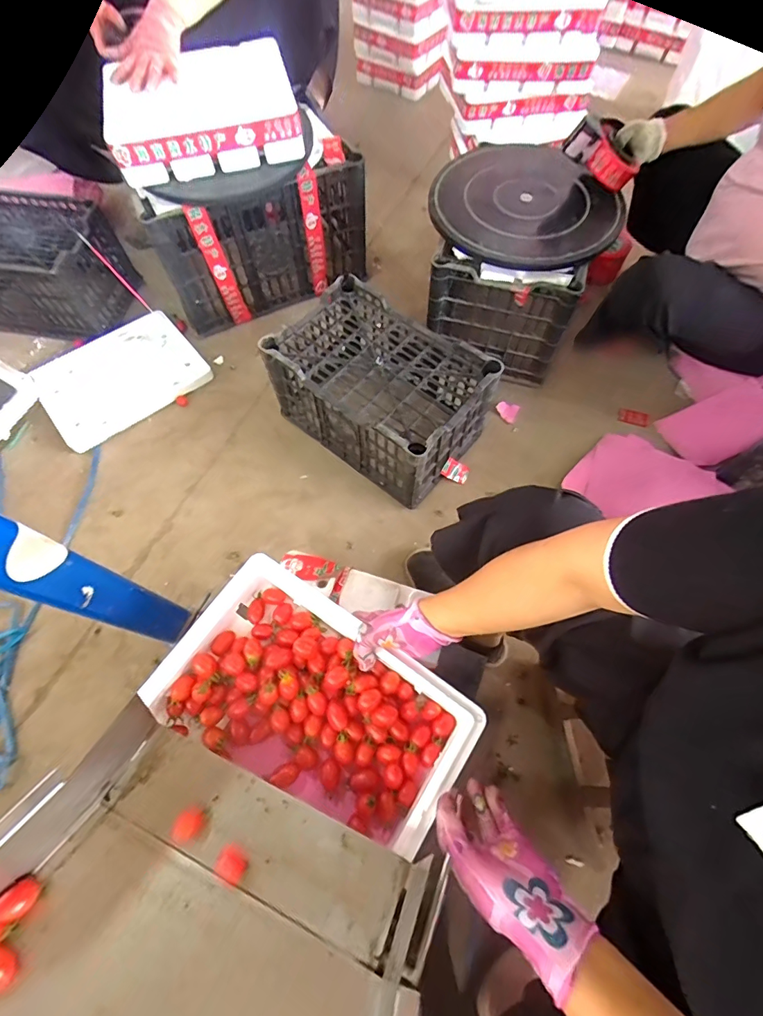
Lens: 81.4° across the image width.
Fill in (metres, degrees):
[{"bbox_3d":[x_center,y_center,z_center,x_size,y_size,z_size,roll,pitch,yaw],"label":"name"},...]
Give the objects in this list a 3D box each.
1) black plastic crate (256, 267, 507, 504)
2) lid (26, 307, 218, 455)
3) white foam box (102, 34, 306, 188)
[{"bbox_3d":[-0.003,-0.235,0.909,0.378,0.207,0.247,36,71,15],"label":"black plastic crate"},{"bbox_3d":[-0.611,-0.311,1.049,0.348,0.035,0.263,-36,71,-15],"label":"lid"},{"bbox_3d":[-0.341,-0.771,0.856,0.333,0.103,0.253,-13,67,-5],"label":"white foam box"}]

